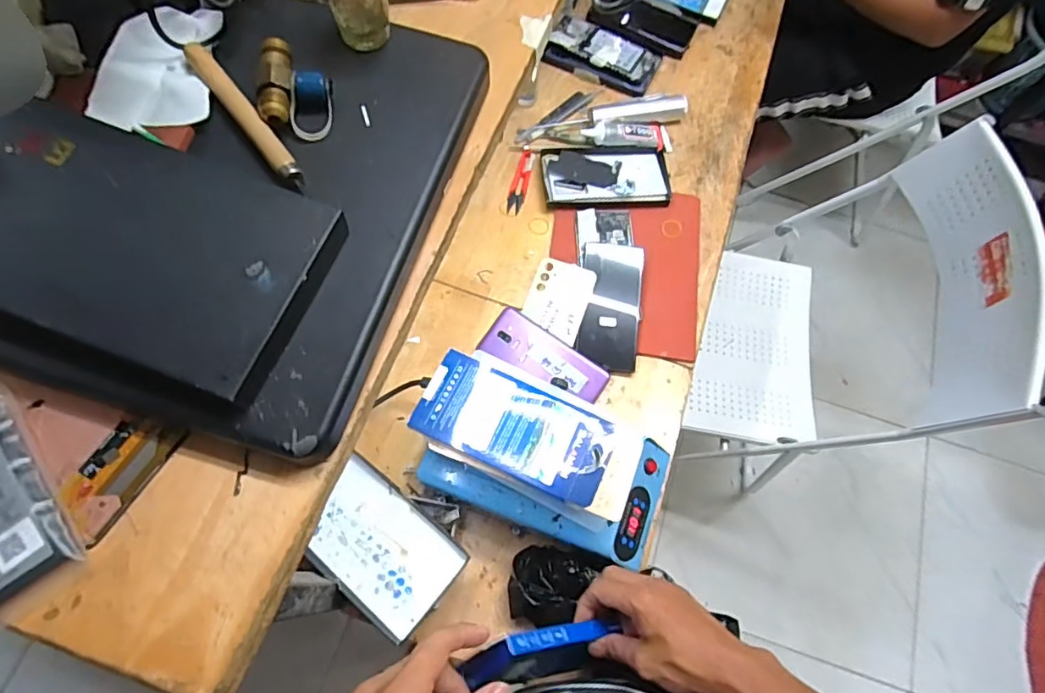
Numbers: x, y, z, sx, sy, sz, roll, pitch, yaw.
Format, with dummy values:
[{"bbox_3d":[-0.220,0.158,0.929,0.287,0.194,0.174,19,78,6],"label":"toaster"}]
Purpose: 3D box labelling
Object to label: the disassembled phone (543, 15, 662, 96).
[{"bbox_3d":[0.125,-0.453,0.880,0.167,0.017,0.095,22,69,5],"label":"disassembled phone"}]

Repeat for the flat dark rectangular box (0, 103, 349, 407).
[{"bbox_3d":[-0.179,-0.051,0.259,0.176,0.017,0.103,21,69,5],"label":"flat dark rectangular box"}]

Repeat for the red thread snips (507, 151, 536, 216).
[{"bbox_3d":[-0.002,-0.235,0.808,0.024,0.014,0.098,14,68,3],"label":"red thread snips"}]

